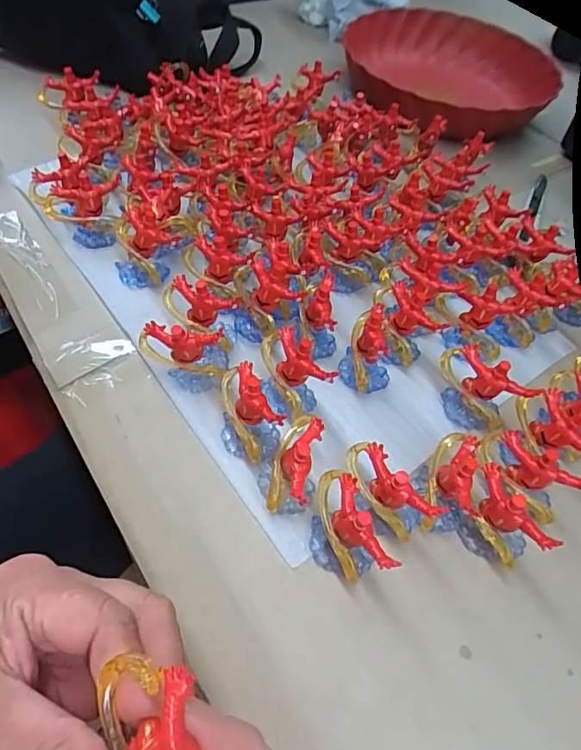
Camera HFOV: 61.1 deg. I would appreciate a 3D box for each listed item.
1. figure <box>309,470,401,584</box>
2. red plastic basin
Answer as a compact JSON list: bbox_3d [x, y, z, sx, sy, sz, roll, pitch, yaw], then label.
[{"bbox_3d":[0.026,0.080,0.254,0.028,0.049,0.053,-18,59,-17],"label":"figure"},{"bbox_3d":[0.166,-0.346,0.574,0.211,0.055,0.255,-9,57,-12],"label":"red plastic basin"}]

